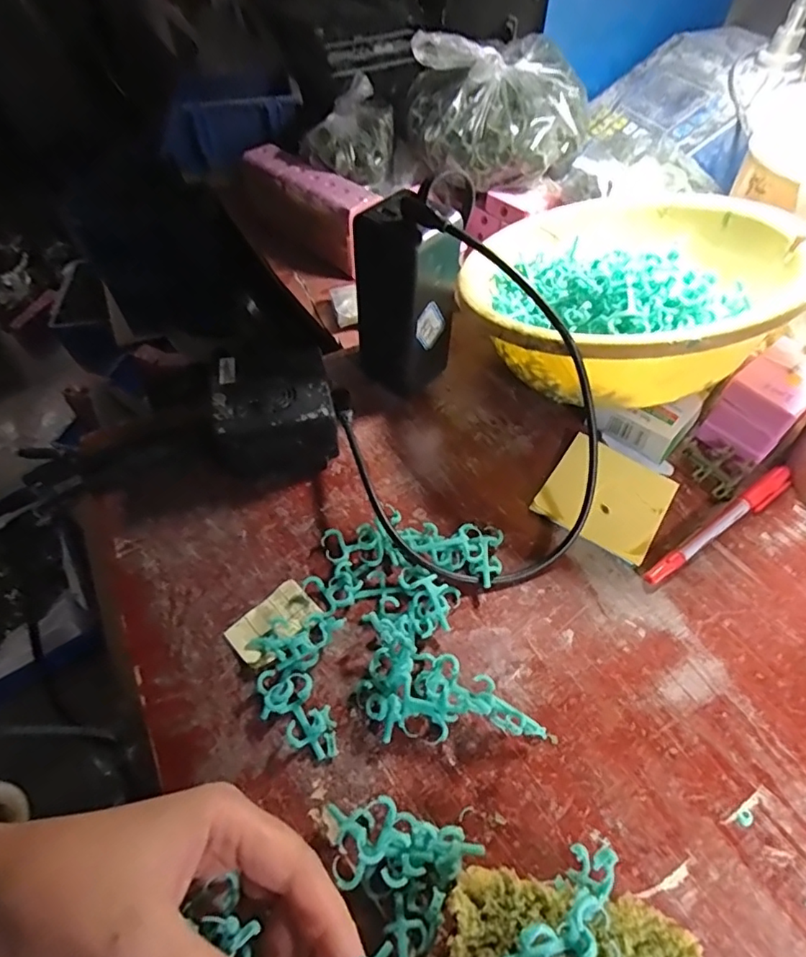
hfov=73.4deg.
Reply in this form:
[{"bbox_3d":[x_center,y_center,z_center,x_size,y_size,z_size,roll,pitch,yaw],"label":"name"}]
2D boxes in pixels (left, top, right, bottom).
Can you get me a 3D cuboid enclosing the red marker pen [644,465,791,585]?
[{"bbox_3d":[0.205,0.029,0.345,0.137,0.010,0.015,-31,57,-20],"label":"red marker pen"}]

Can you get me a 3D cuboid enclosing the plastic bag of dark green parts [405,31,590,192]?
[{"bbox_3d":[0.086,-0.338,0.489,0.162,0.084,0.103,0,52,2],"label":"plastic bag of dark green parts"}]

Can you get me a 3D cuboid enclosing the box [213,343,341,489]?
[{"bbox_3d":[-0.085,-0.044,0.365,0.076,0.060,0.074,-9,53,-6],"label":"box"}]

